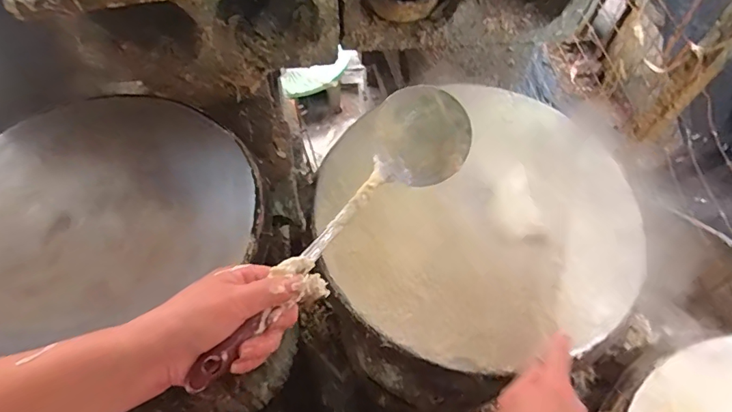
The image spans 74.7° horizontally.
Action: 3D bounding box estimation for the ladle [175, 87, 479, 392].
[{"bbox_3d":[-0.026,0.016,0.414,0.087,0.059,0.325,36,65,17],"label":"ladle"}]

